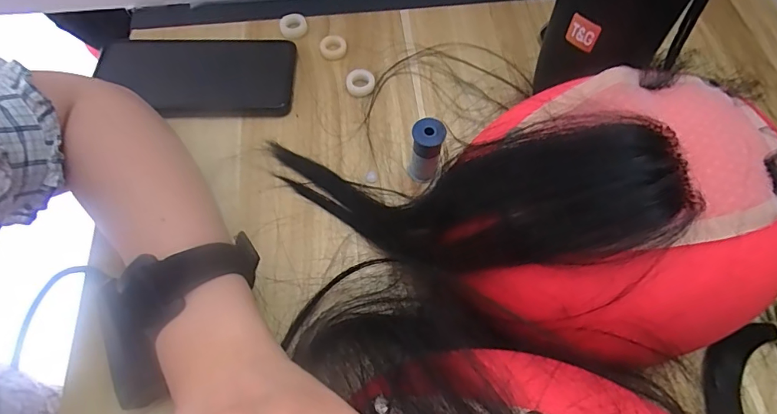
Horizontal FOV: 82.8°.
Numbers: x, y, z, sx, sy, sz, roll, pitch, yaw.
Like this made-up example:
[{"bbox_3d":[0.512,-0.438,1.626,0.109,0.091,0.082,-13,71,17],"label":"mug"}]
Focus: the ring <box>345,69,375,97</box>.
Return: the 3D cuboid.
[{"bbox_3d":[-0.023,-0.102,0.364,0.023,0.009,0.022,0,64,0],"label":"ring"}]

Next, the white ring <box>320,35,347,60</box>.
[{"bbox_3d":[-0.047,-0.136,0.378,0.021,0.012,0.019,-21,66,-10],"label":"white ring"}]

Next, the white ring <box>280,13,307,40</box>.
[{"bbox_3d":[-0.083,-0.159,0.386,0.023,0.006,0.024,0,64,0],"label":"white ring"}]

